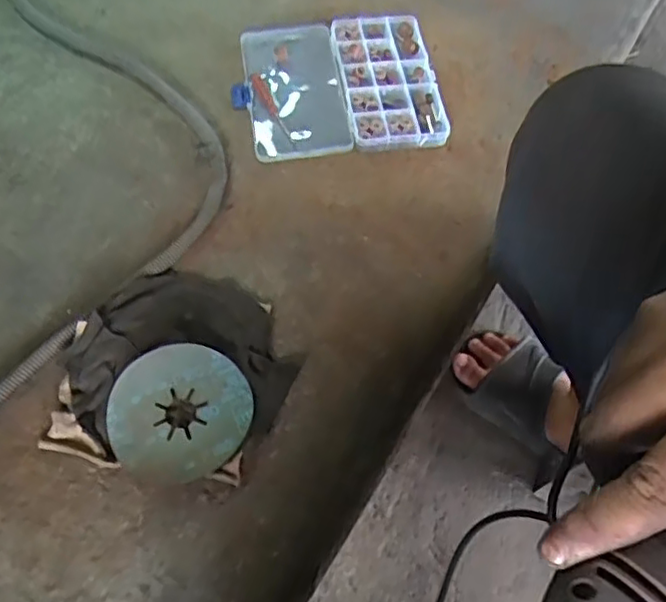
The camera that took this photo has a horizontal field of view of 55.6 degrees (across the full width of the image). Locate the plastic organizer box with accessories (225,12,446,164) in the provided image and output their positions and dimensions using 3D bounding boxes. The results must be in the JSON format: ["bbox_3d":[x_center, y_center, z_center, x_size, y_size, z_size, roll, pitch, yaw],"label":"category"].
[{"bbox_3d":[0.005,-0.228,0.664,0.202,0.030,0.176,-7,63,-7],"label":"plastic organizer box with accessories"}]

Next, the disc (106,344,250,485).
[{"bbox_3d":[-0.118,0.085,0.489,0.106,0.014,0.101,1,67,-2],"label":"disc"}]

